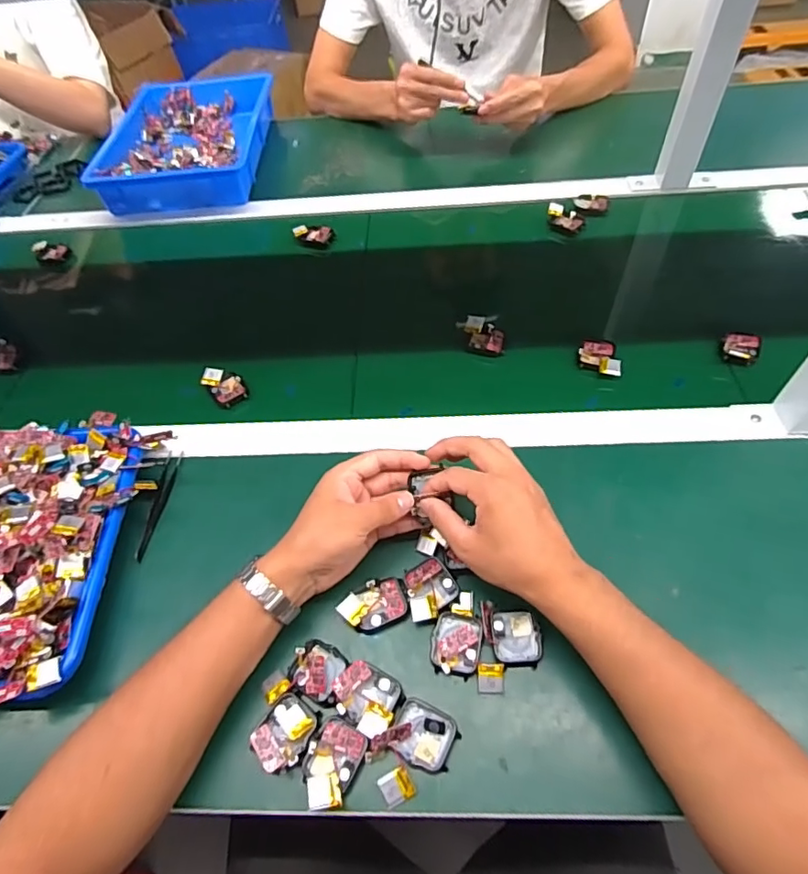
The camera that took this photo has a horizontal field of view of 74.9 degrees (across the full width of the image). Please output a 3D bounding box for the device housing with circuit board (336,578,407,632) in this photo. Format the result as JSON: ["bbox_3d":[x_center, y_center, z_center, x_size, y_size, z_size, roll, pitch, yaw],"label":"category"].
[{"bbox_3d":[-0.025,0.139,0.439,0.055,0.018,0.036,-19,56,-9],"label":"device housing with circuit board"}]

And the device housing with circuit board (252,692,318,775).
[{"bbox_3d":[-0.088,0.218,0.389,0.038,0.007,0.047,31,63,24],"label":"device housing with circuit board"}]

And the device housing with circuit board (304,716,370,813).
[{"bbox_3d":[-0.051,0.232,0.376,0.037,0.014,0.054,19,59,17],"label":"device housing with circuit board"}]

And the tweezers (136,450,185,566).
[{"bbox_3d":[-0.238,0.064,0.515,0.015,0.010,0.118,-2,55,4],"label":"tweezers"}]

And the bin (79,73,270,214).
[{"bbox_3d":[-0.365,-0.511,0.908,0.248,0.061,0.353,-3,55,3],"label":"bin"}]

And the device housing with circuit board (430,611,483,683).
[{"bbox_3d":[0.041,0.163,0.417,0.038,0.011,0.046,7,56,10],"label":"device housing with circuit board"}]

